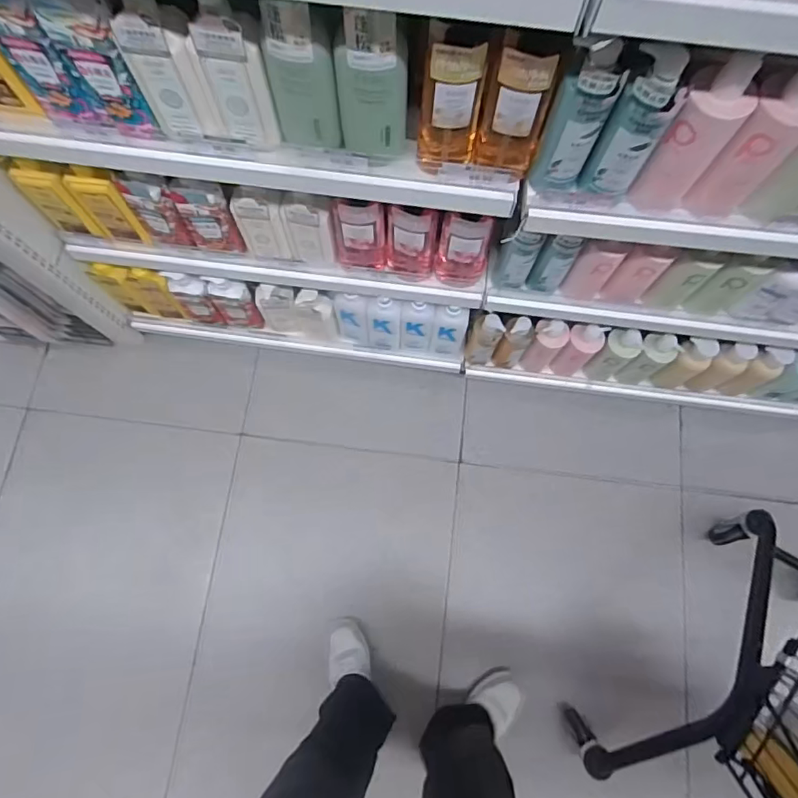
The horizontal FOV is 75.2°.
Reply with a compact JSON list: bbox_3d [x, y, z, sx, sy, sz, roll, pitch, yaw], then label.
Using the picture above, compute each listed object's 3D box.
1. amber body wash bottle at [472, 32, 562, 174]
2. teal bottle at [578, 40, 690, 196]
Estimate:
[{"bbox_3d":[0.151,-0.380,0.679,0.088,0.185,0.055,15,77,4],"label":"amber body wash bottle"},{"bbox_3d":[0.293,-0.339,0.652,0.067,0.186,0.056,7,76,2],"label":"teal bottle"}]

